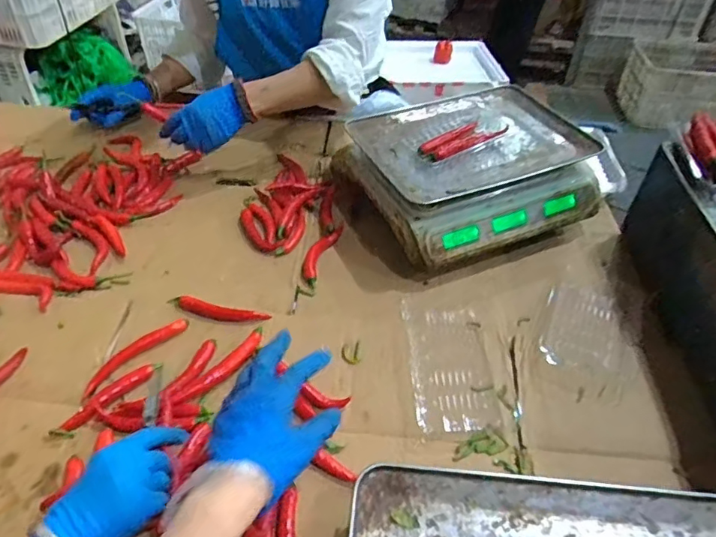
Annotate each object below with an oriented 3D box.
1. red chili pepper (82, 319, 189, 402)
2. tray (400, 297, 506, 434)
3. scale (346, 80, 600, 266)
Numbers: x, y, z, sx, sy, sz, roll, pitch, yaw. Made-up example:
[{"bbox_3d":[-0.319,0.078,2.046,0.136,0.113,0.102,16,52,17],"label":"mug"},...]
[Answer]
[{"bbox_3d":[-0.268,0.100,0.628,0.031,0.015,0.138,33,53,29],"label":"red chili pepper"},{"bbox_3d":[0.108,0.104,0.623,0.098,0.028,0.173,-2,44,-3],"label":"tray"},{"bbox_3d":[0.173,-0.160,0.799,0.339,0.091,0.280,-15,46,-16],"label":"scale"}]

